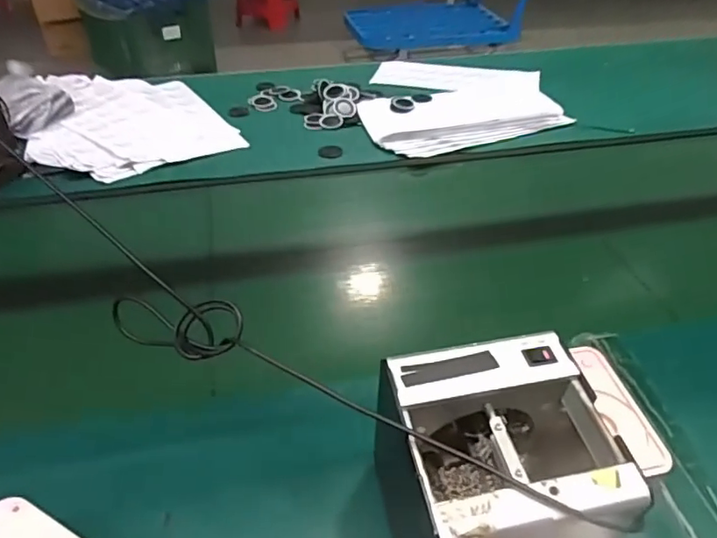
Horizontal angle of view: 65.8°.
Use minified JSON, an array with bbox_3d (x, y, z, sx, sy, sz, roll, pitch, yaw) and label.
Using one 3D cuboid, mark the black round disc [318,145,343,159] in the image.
[{"bbox_3d":[-0.045,-0.188,0.886,0.037,0.004,0.038,0,40,0],"label":"black round disc"}]

